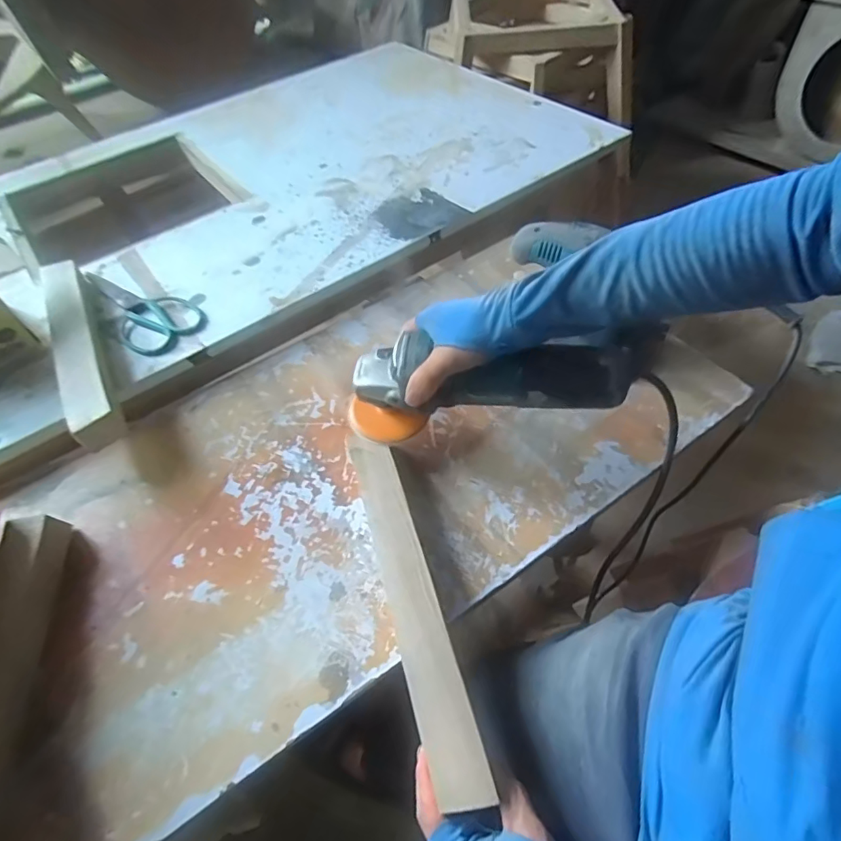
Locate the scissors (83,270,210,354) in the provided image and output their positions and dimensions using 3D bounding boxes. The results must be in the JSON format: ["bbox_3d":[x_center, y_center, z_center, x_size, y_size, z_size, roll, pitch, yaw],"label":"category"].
[{"bbox_3d":[-0.392,-0.168,0.714,0.104,0.007,0.222,-35,60,-21],"label":"scissors"}]

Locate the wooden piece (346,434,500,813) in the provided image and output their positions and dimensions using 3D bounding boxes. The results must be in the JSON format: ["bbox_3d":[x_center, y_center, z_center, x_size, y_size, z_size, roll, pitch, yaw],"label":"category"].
[{"bbox_3d":[-0.012,0.150,0.459,0.044,0.019,0.335,-15,54,-8],"label":"wooden piece"}]

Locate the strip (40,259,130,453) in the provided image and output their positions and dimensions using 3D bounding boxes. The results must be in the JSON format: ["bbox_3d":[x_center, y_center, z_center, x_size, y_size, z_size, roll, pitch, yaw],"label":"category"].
[{"bbox_3d":[-0.440,-0.097,0.646,0.052,0.041,0.348,-29,55,-13],"label":"strip"}]

